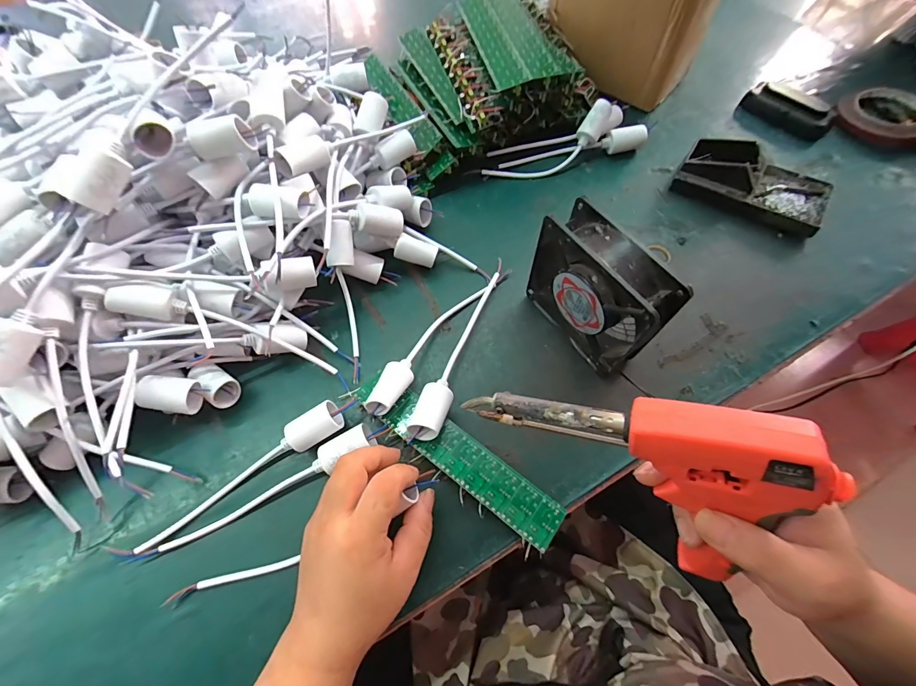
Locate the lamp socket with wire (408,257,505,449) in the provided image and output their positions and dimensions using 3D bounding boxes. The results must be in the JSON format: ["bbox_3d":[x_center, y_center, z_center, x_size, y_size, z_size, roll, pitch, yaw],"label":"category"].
[{"bbox_3d":[0.006,-0.001,0.367,0.025,0.047,0.200,19,67,10],"label":"lamp socket with wire"}]

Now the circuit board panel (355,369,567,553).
[{"bbox_3d":[-0.006,0.093,0.336,0.206,0.017,0.038,35,61,17],"label":"circuit board panel"}]

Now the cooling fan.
[{"bbox_3d":[0.120,-0.044,0.341,0.039,0.119,0.120,-33,68,-13],"label":"cooling fan"}]

